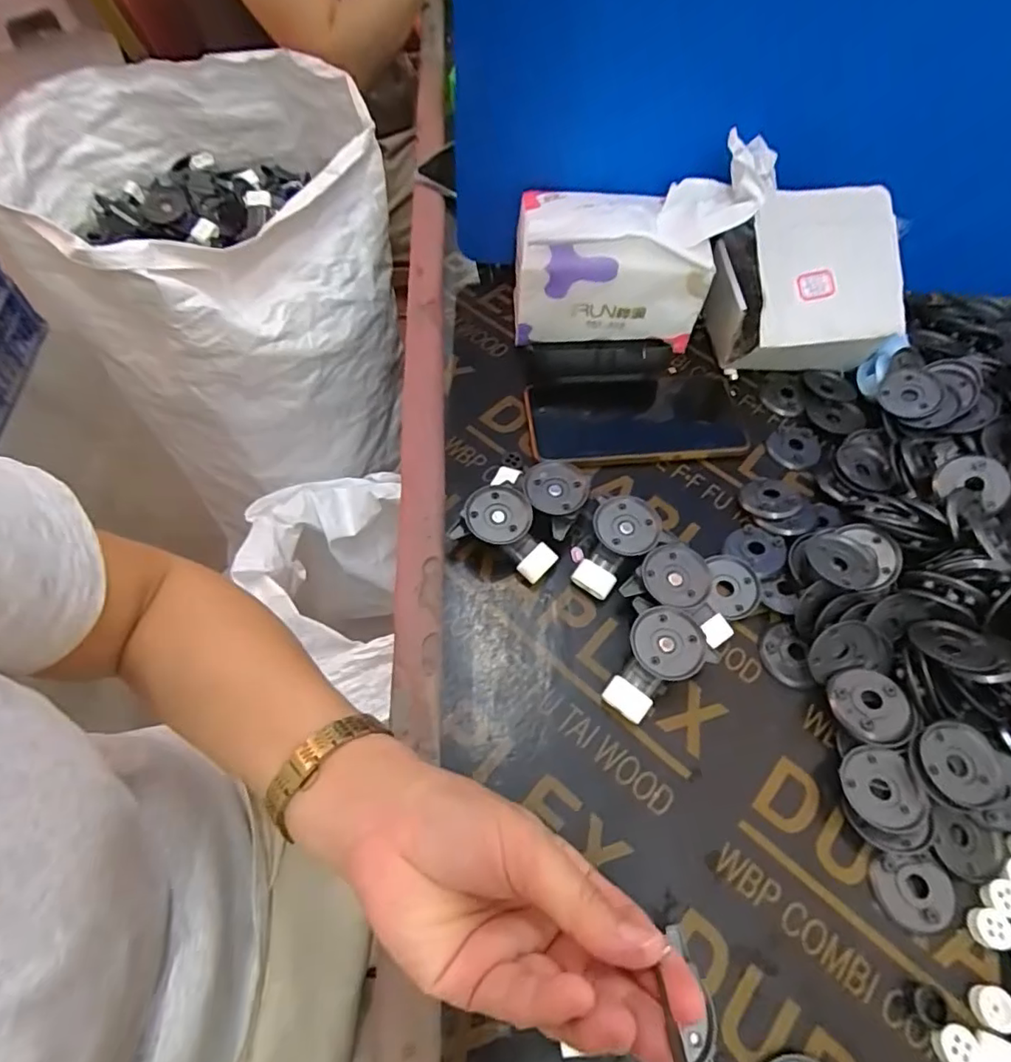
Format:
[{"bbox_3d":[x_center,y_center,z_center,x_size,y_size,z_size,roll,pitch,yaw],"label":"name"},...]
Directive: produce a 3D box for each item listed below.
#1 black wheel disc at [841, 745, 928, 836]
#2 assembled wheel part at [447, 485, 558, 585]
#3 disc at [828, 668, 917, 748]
[{"bbox_3d":[0.203,0.139,0.315,0.038,0.004,0.042,-16,62,-1],"label":"black wheel disc"},{"bbox_3d":[0.004,0.000,0.385,0.066,0.030,0.044,25,61,12],"label":"assembled wheel part"},{"bbox_3d":[0.211,0.101,0.335,0.042,0.006,0.043,-4,59,7],"label":"disc"}]

